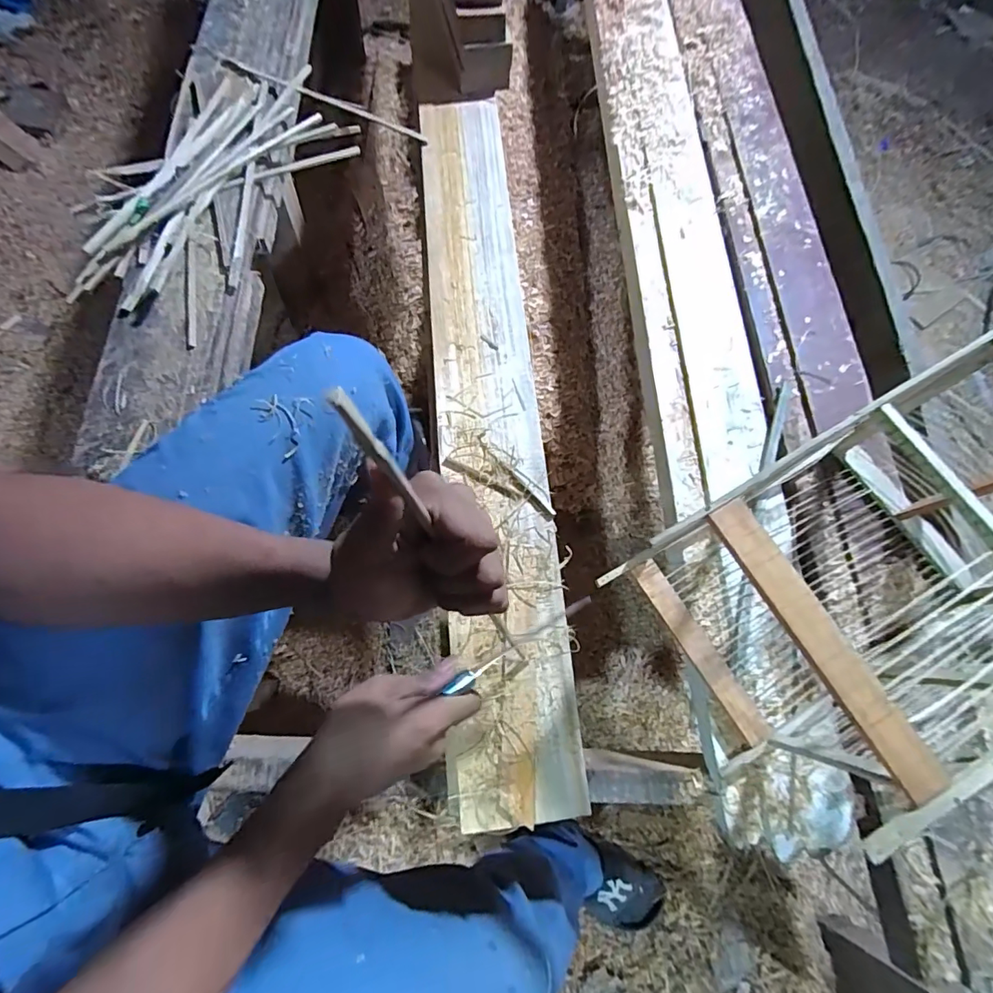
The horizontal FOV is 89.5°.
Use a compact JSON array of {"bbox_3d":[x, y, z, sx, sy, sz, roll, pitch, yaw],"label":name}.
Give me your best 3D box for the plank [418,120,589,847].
[{"bbox_3d":[-0.013,-0.143,0.584,0.117,0.044,0.906,-4,67,-4],"label":"plank"}]

